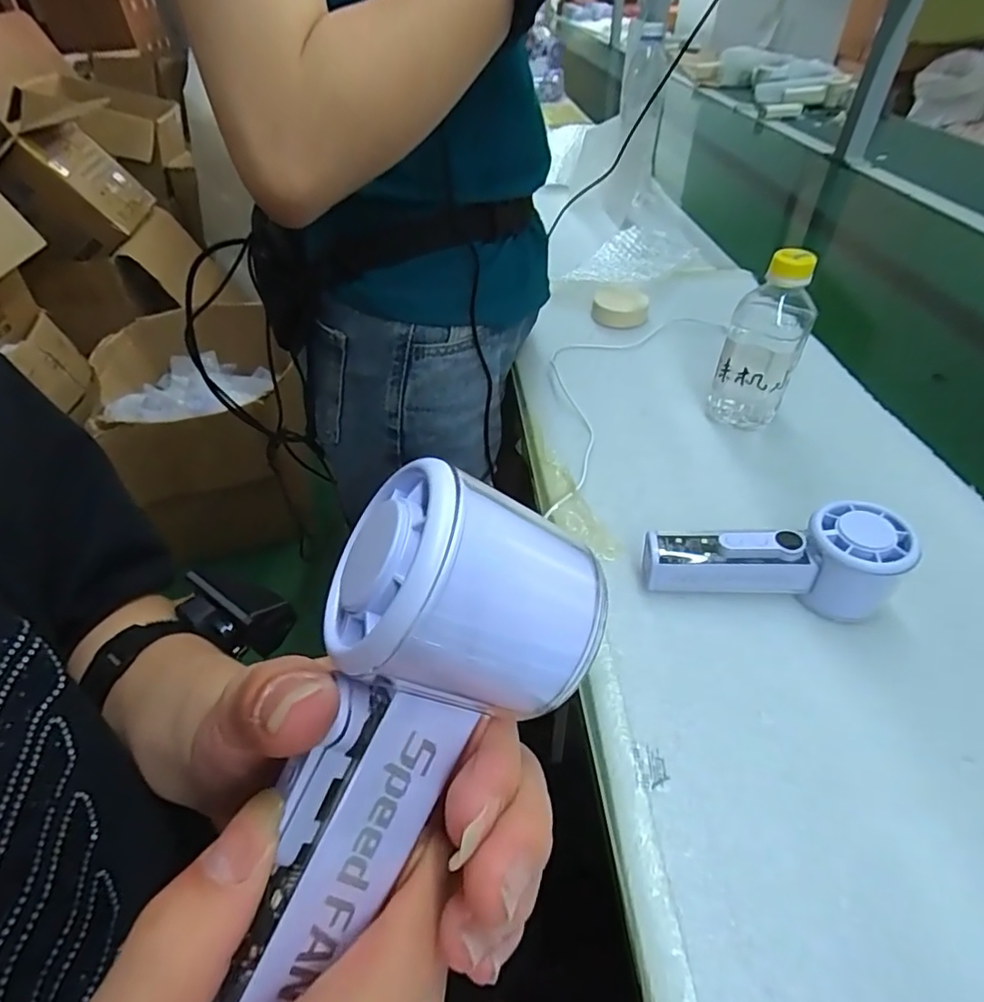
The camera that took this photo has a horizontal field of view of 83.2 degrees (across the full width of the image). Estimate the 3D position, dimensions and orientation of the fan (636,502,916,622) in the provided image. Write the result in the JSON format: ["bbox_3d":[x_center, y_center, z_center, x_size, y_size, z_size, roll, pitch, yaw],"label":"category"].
[{"bbox_3d":[0.177,0.036,0.355,0.150,0.059,0.048,5,46,7],"label":"fan"}]

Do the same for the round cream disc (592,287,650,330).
[{"bbox_3d":[0.147,-0.223,0.637,0.061,0.022,0.061,11,46,14],"label":"round cream disc"}]

